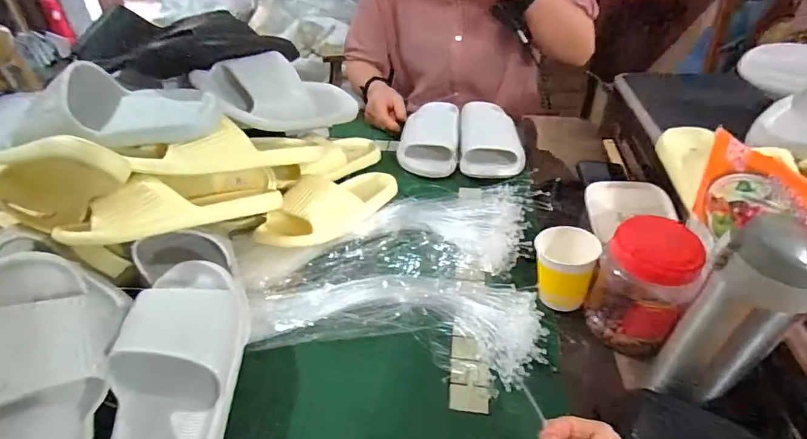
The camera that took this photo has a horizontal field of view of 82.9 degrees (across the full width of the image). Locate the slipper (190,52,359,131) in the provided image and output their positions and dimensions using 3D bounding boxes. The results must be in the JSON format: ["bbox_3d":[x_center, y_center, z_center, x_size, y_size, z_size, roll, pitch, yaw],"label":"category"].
[{"bbox_3d":[-0.158,-0.178,0.665,0.266,0.095,0.095,-2,28,-46],"label":"slipper"}]

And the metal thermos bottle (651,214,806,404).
[{"bbox_3d":[0.290,0.081,0.399,0.071,0.196,0.060,24,45,29],"label":"metal thermos bottle"}]

